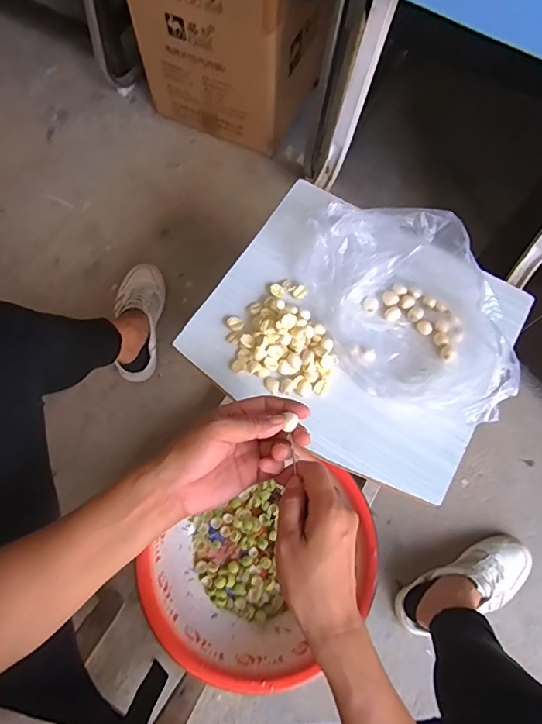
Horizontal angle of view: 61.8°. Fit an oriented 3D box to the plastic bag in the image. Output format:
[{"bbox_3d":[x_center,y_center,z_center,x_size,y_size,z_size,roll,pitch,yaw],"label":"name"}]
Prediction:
[{"bbox_3d":[0.148,-0.055,0.485,0.157,0.080,0.254,-20,72,-8],"label":"plastic bag"}]

